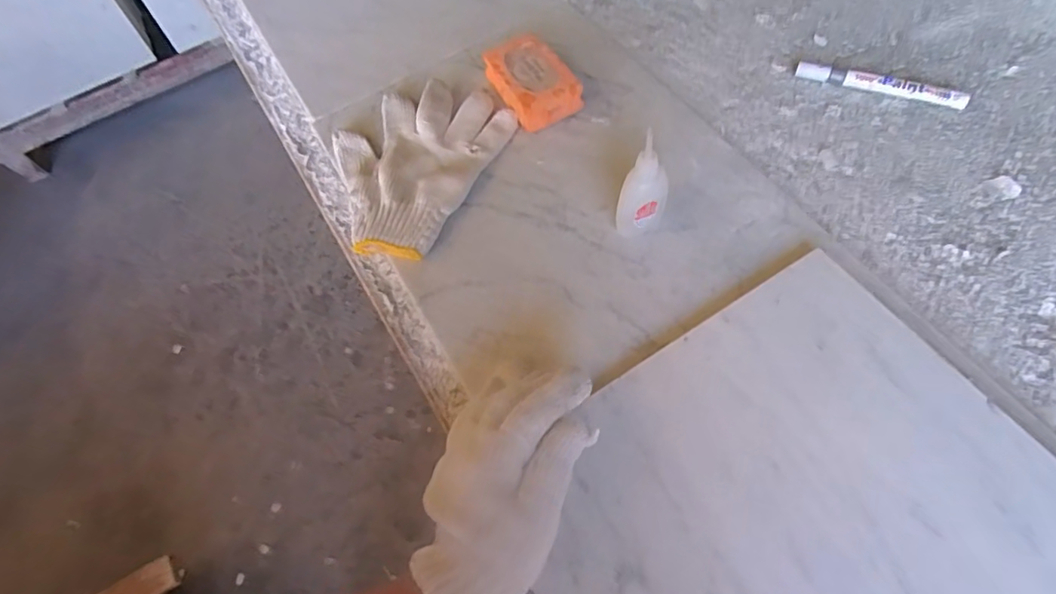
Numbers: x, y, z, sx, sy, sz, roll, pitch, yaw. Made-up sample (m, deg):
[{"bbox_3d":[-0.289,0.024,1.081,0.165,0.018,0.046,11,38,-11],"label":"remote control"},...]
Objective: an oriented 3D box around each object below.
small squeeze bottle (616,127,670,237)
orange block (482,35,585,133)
[{"bbox_3d":[0.088,-0.082,0.422,0.032,0.092,0.036,15,62,13],"label":"small squeeze bottle"},{"bbox_3d":[0.004,-0.204,0.538,0.062,0.033,0.091,-27,61,-11],"label":"orange block"}]

